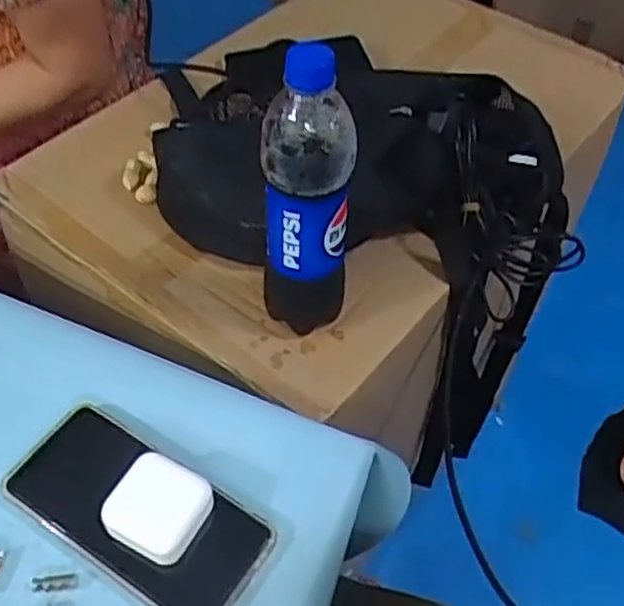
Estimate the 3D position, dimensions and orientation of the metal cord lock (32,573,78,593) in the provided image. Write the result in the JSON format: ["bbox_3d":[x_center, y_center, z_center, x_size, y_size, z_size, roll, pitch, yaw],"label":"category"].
[{"bbox_3d":[-0.151,0.164,0.443,0.025,0.004,0.010,-4,51,-5],"label":"metal cord lock"}]

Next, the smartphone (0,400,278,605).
[{"bbox_3d":[-0.109,0.128,0.466,0.167,0.010,0.079,28,55,19],"label":"smartphone"}]

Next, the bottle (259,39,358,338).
[{"bbox_3d":[-0.003,-0.069,0.527,0.061,0.223,0.051,0,51,-2],"label":"bottle"}]

